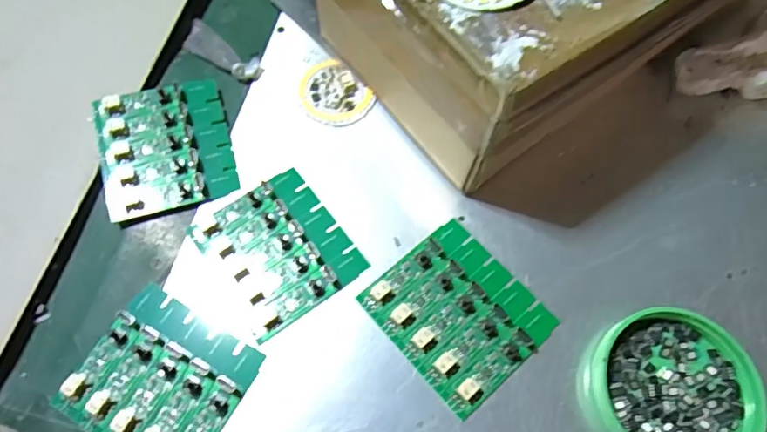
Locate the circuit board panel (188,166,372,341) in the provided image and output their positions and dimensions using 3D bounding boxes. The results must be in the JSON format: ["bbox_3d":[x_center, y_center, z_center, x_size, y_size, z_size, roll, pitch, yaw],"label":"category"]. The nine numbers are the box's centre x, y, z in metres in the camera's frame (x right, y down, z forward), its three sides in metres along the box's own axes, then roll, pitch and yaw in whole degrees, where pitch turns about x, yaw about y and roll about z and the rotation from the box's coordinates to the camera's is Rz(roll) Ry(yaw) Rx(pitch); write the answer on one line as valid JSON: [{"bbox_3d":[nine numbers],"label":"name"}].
[{"bbox_3d":[-0.051,0.016,0.243,0.060,0.004,0.067,-34,71,-14],"label":"circuit board panel"}]

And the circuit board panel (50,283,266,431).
[{"bbox_3d":[-0.095,0.070,0.219,0.067,0.006,0.059,28,69,11],"label":"circuit board panel"}]

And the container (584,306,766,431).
[{"bbox_3d":[0.120,0.071,0.213,0.064,0.014,0.061,0,66,0],"label":"container"}]

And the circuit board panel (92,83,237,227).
[{"bbox_3d":[-0.112,-0.036,0.262,0.061,0.013,0.067,-15,67,-7],"label":"circuit board panel"}]

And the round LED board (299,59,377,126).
[{"bbox_3d":[-0.028,-0.067,0.281,0.034,0.005,0.042,-41,72,-16],"label":"round LED board"}]

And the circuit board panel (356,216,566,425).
[{"bbox_3d":[0.034,0.043,0.231,0.060,0.005,0.068,-38,72,-15],"label":"circuit board panel"}]

